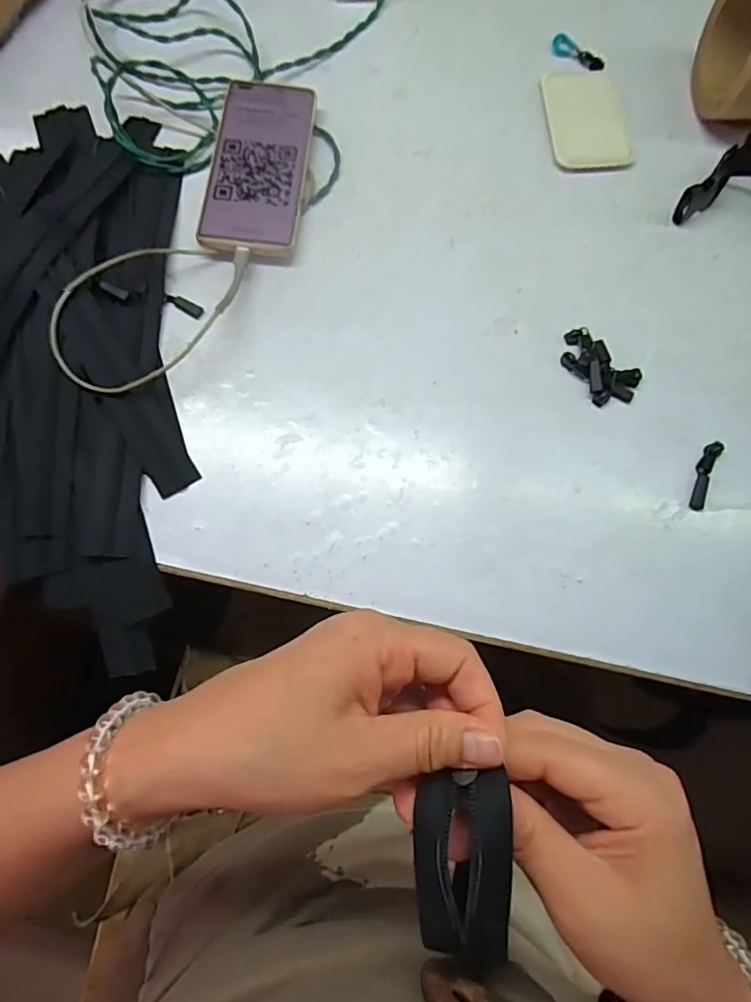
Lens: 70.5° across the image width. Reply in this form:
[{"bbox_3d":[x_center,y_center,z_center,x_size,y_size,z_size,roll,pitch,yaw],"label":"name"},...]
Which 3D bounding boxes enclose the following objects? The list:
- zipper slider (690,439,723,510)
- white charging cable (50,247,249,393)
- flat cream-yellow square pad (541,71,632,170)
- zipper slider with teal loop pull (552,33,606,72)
[{"bbox_3d":[0.237,-0.019,0.381,0.012,0.006,0.055,25,77,6],"label":"zipper slider"},{"bbox_3d":[-0.171,-0.150,0.400,0.087,0.033,0.151,42,79,9],"label":"white charging cable"},{"bbox_3d":[0.183,-0.336,0.463,0.067,0.007,0.109,-4,76,-2],"label":"flat cream-yellow square pad"},{"bbox_3d":[0.184,-0.410,0.486,0.018,0.009,0.055,-41,80,-10],"label":"zipper slider with teal loop pull"}]

